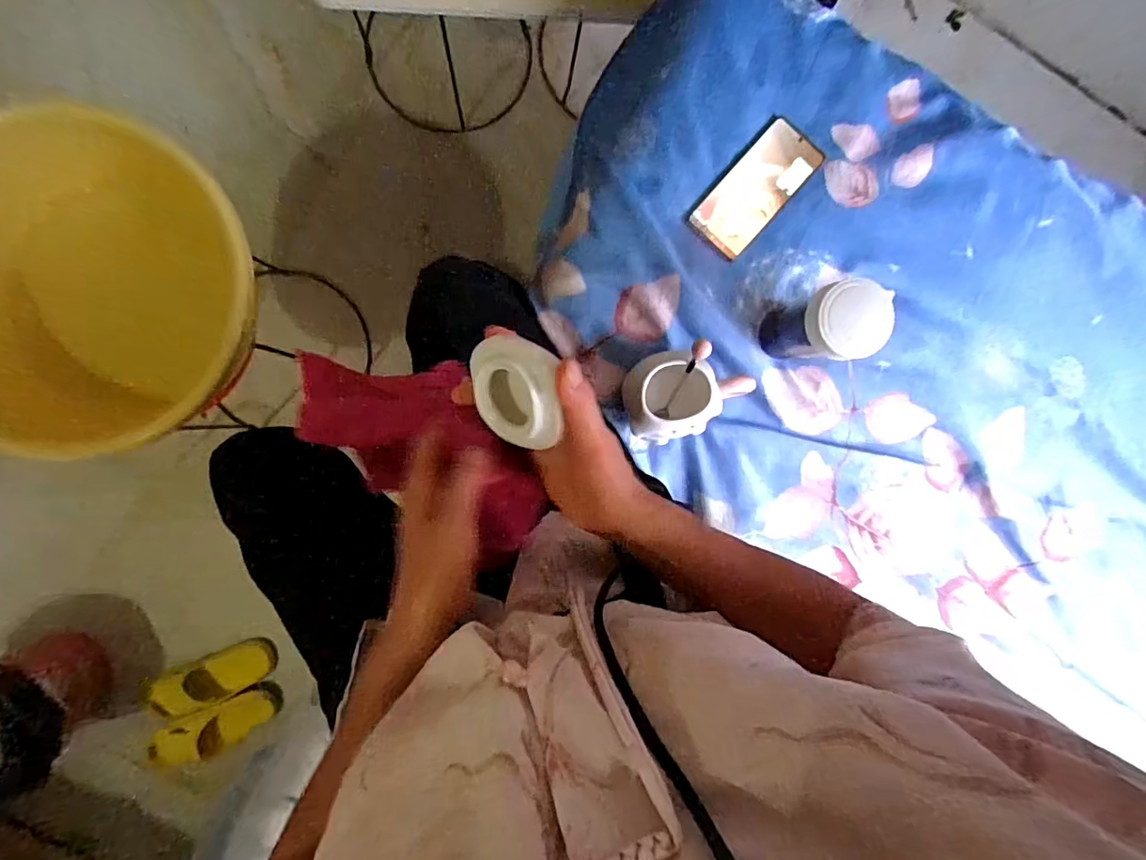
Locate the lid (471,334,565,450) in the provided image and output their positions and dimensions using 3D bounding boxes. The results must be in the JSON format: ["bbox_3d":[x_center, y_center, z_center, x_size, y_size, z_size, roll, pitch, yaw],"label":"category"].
[{"bbox_3d":[-0.031,-0.026,0.359,0.065,0.035,0.070,1,108,31],"label":"lid"}]

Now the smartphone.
[{"bbox_3d":[0.205,-0.273,0.603,0.077,0.012,0.156,41,90,-4],"label":"smartphone"}]

